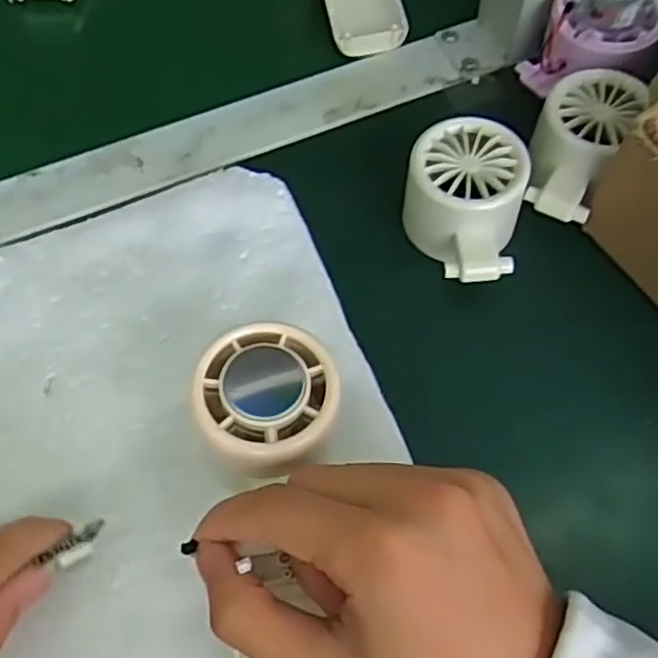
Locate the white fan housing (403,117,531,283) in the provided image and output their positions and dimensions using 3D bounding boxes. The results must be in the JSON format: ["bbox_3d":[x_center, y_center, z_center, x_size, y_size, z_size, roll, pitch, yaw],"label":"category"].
[{"bbox_3d":[0.064,-0.055,0.339,0.057,0.053,0.073,8,64,6],"label":"white fan housing"}]

